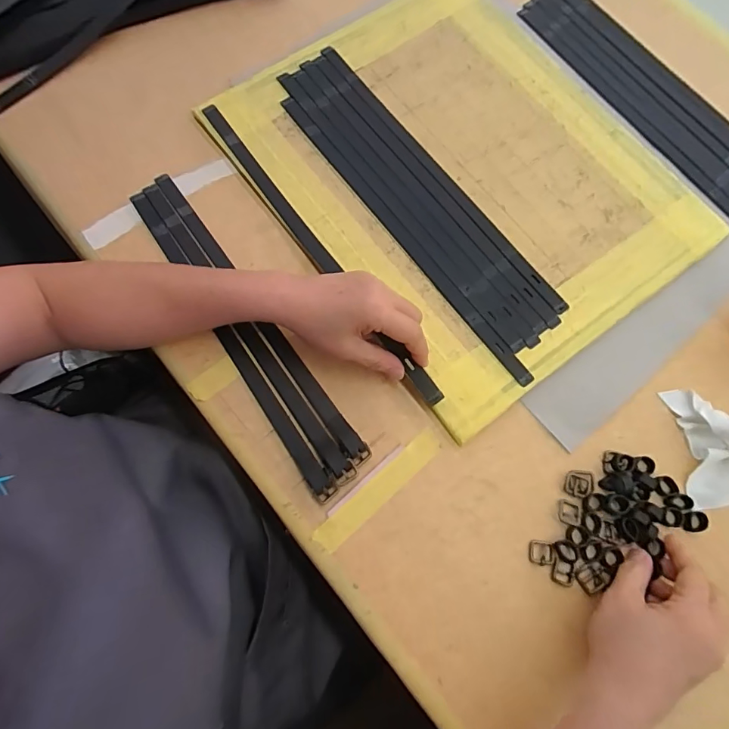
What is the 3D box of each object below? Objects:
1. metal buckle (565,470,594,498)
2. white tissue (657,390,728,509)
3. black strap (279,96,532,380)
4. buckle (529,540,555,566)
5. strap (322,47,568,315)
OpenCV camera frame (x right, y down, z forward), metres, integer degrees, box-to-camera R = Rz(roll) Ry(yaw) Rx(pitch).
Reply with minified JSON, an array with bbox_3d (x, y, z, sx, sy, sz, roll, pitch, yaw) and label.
[{"bbox_3d":[0.196,0.109,0.407,0.022,0.007,0.024,15,75,2],"label":"metal buckle"},{"bbox_3d":[0.337,0.074,0.412,0.075,0.033,0.109,-5,75,-3],"label":"white tissue"},{"bbox_3d":[0.035,-0.137,0.460,0.019,0.006,0.384,-36,79,-11],"label":"black strap"},{"bbox_3d":[0.156,0.165,0.390,0.022,0.004,0.019,9,75,0],"label":"buckle"},{"bbox_3d":[0.077,-0.207,0.476,0.024,0.008,0.378,-36,79,-11],"label":"strap"}]

